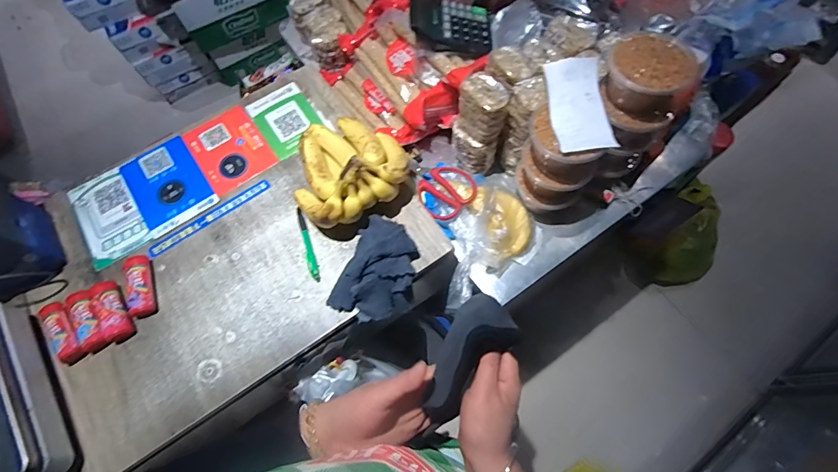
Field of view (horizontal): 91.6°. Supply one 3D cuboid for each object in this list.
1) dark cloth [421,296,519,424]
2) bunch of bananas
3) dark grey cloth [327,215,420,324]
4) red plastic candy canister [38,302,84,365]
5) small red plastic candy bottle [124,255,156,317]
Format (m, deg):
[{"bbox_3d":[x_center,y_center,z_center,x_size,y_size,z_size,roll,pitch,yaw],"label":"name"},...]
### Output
[{"bbox_3d":[0.048,0.126,0.410,0.060,0.029,0.130,30,88,14],"label":"dark cloth"},{"bbox_3d":[-0.116,-0.113,0.647,0.180,0.121,0.169,-1,68,2],"label":"bunch of bananas"},{"bbox_3d":[-0.059,0.052,0.619,0.110,0.061,0.151,20,70,10],"label":"dark grey cloth"},{"bbox_3d":[-0.524,0.139,0.605,0.040,0.030,0.106,-39,71,-13],"label":"red plastic candy canister"},{"bbox_3d":[-0.433,0.076,0.635,0.034,0.036,0.093,-20,68,-6],"label":"small red plastic candy bottle"}]

